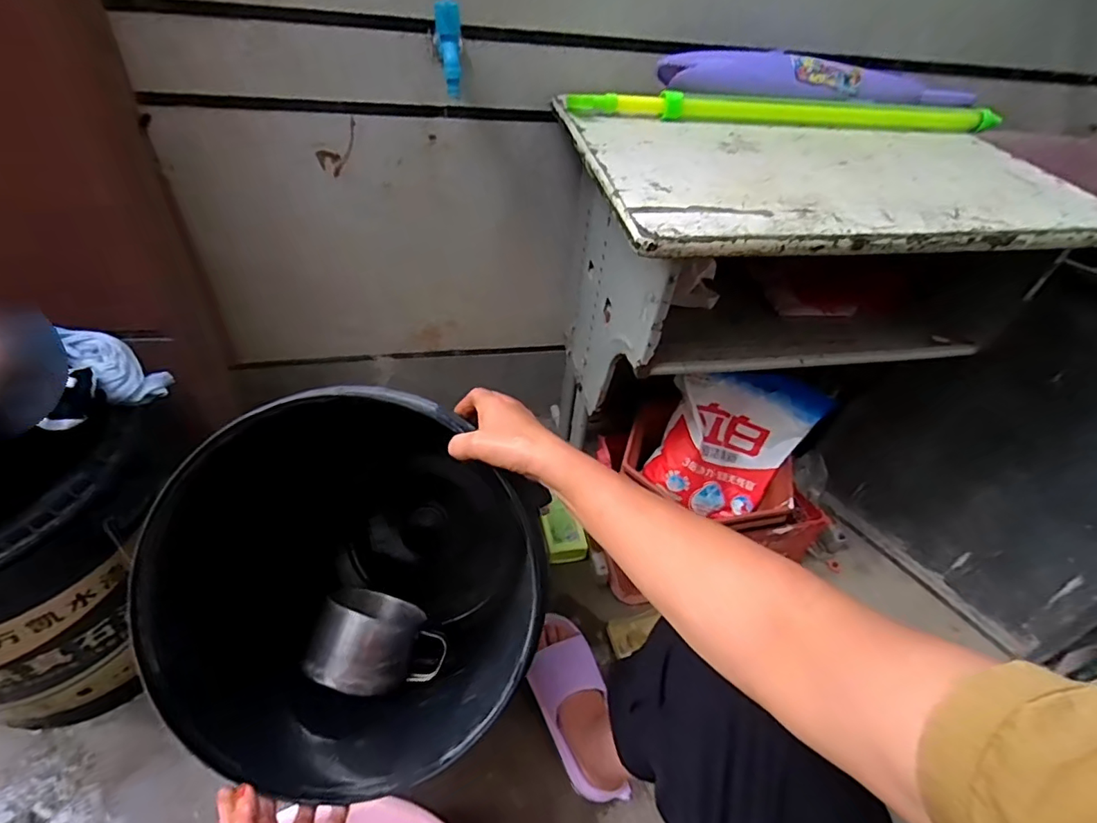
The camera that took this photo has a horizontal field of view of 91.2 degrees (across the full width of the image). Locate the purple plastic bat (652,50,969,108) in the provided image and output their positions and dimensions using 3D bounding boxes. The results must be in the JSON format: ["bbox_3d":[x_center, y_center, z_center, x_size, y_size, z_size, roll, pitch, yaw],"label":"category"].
[{"bbox_3d":[0.388,-0.466,0.773,0.491,0.072,0.079,-3,45,-10],"label":"purple plastic bat"}]

